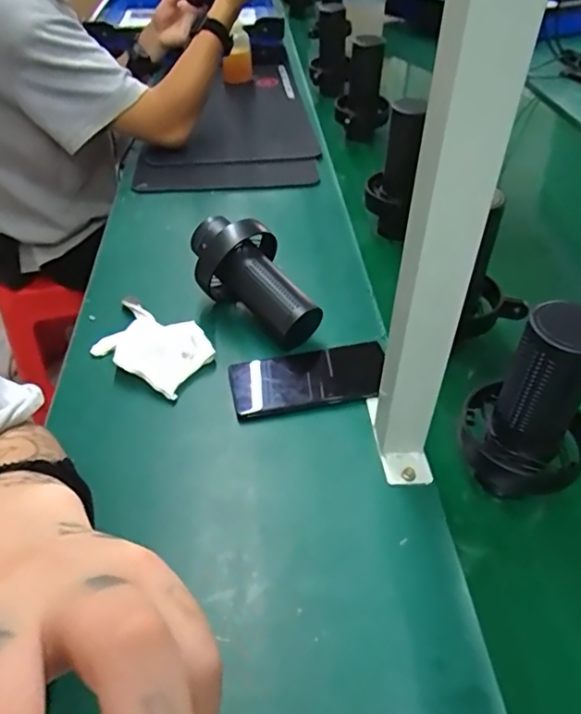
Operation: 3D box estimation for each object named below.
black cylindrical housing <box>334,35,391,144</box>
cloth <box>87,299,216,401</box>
[{"bbox_3d":[0.128,-0.470,0.968,0.094,0.155,0.064,-1,42,5],"label":"black cylindrical housing"},{"bbox_3d":[-0.152,-0.008,0.596,0.134,0.034,0.086,24,48,24],"label":"cloth"}]

